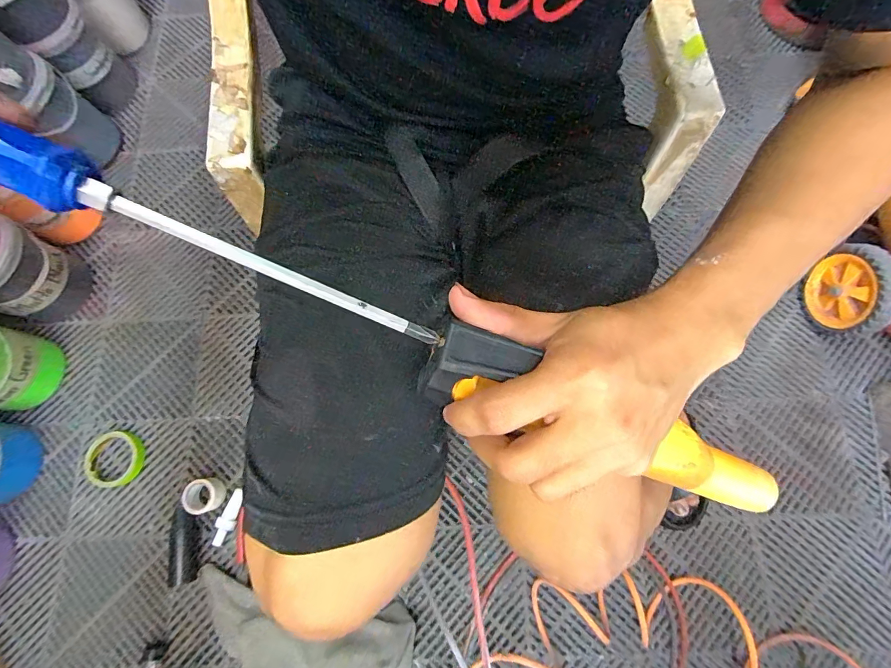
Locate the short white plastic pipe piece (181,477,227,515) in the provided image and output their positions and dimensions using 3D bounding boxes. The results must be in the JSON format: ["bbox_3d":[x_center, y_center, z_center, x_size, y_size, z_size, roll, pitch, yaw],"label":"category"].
[{"bbox_3d":[-0.416,0.279,0.696,0.054,0.045,0.055,0,76,2],"label":"short white plastic pipe piece"}]

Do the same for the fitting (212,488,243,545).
[{"bbox_3d":[-0.372,0.318,0.692,0.030,0.022,0.093,19,77,6],"label":"fitting"}]

